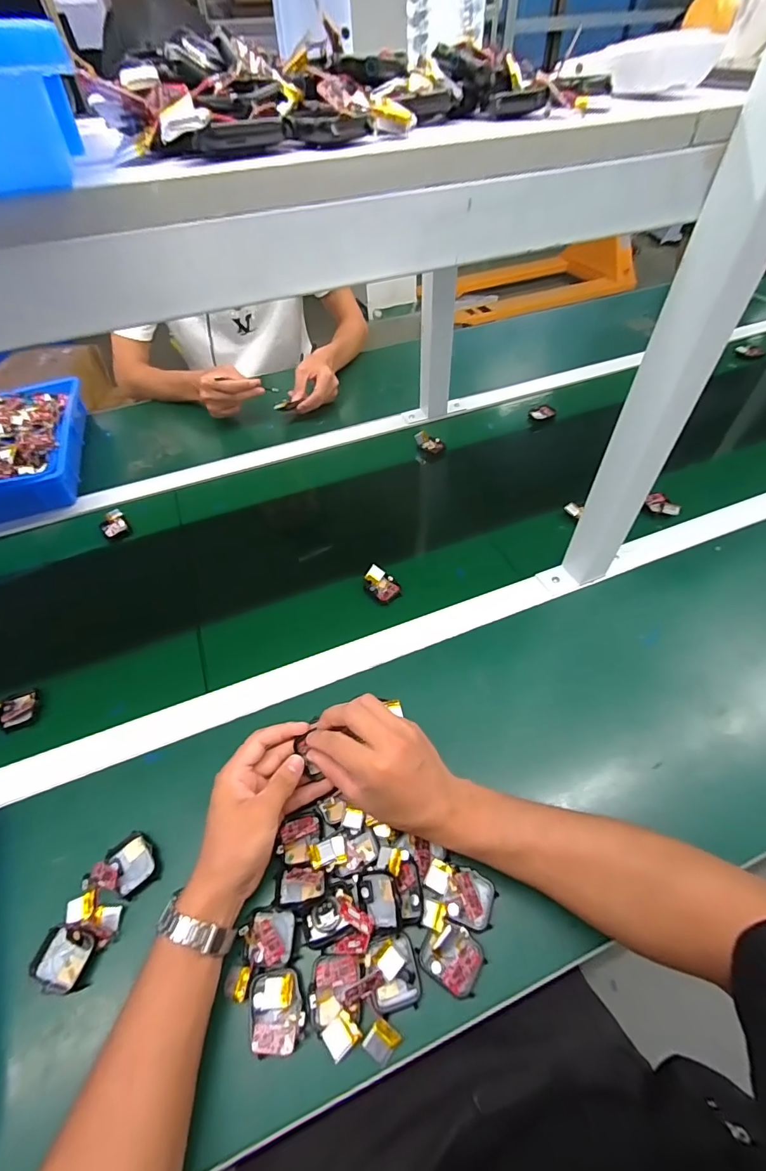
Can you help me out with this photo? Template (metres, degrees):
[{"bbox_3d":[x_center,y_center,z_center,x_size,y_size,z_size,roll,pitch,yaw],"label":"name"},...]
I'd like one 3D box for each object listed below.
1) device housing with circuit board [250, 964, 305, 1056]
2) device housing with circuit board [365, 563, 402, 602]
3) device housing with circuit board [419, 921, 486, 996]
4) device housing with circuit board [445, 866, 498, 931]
[{"bbox_3d":[-0.078,0.313,0.327,0.039,0.005,0.046,-13,51,-8],"label":"device housing with circuit board"},{"bbox_3d":[-0.002,-0.002,0.579,0.035,0.018,0.051,-36,58,-23],"label":"device housing with circuit board"},{"bbox_3d":[0.054,0.283,0.340,0.046,0.011,0.037,26,57,22],"label":"device housing with circuit board"},{"bbox_3d":[0.072,0.254,0.362,0.037,0.007,0.038,16,54,15],"label":"device housing with circuit board"}]

